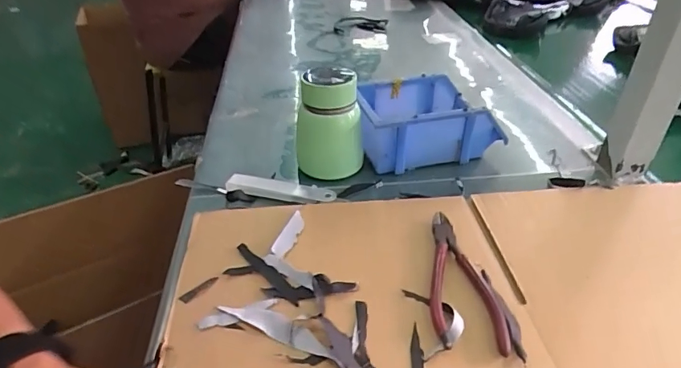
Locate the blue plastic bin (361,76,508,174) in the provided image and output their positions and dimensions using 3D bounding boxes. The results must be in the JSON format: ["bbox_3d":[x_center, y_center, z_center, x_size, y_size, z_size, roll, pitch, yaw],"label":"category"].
[{"bbox_3d":[0.104,-0.084,0.600,0.178,0.072,0.127,-9,36,-12],"label":"blue plastic bin"}]

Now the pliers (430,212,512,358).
[{"bbox_3d":[0.105,0.080,0.402,0.056,0.014,0.151,1,35,2],"label":"pliers"}]

